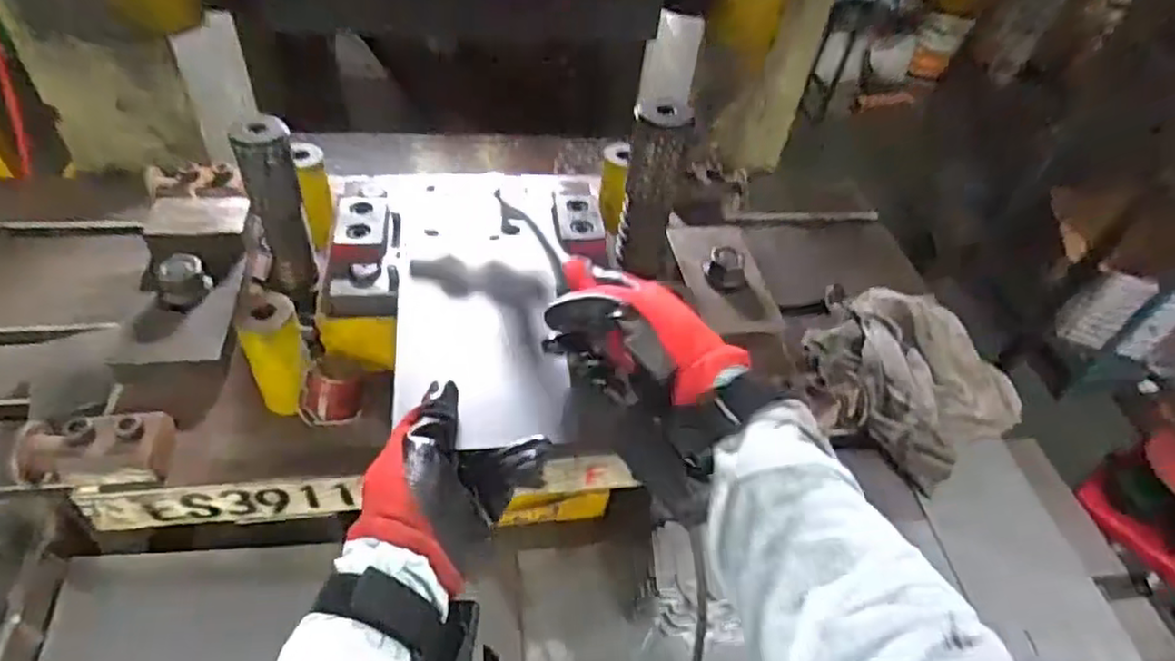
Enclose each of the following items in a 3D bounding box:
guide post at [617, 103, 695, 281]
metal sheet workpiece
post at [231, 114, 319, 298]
[{"bbox_3d":[0.055,-0.111,0.577,0.050,0.153,0.039,11,44,4],"label":"guide post"},{"bbox_3d":[-0.087,-0.038,0.548,0.126,0.011,0.269,3,51,-11],"label":"metal sheet workpiece"},{"bbox_3d":[-0.237,-0.088,0.532,0.035,0.149,0.036,-10,47,-17],"label":"post"}]

